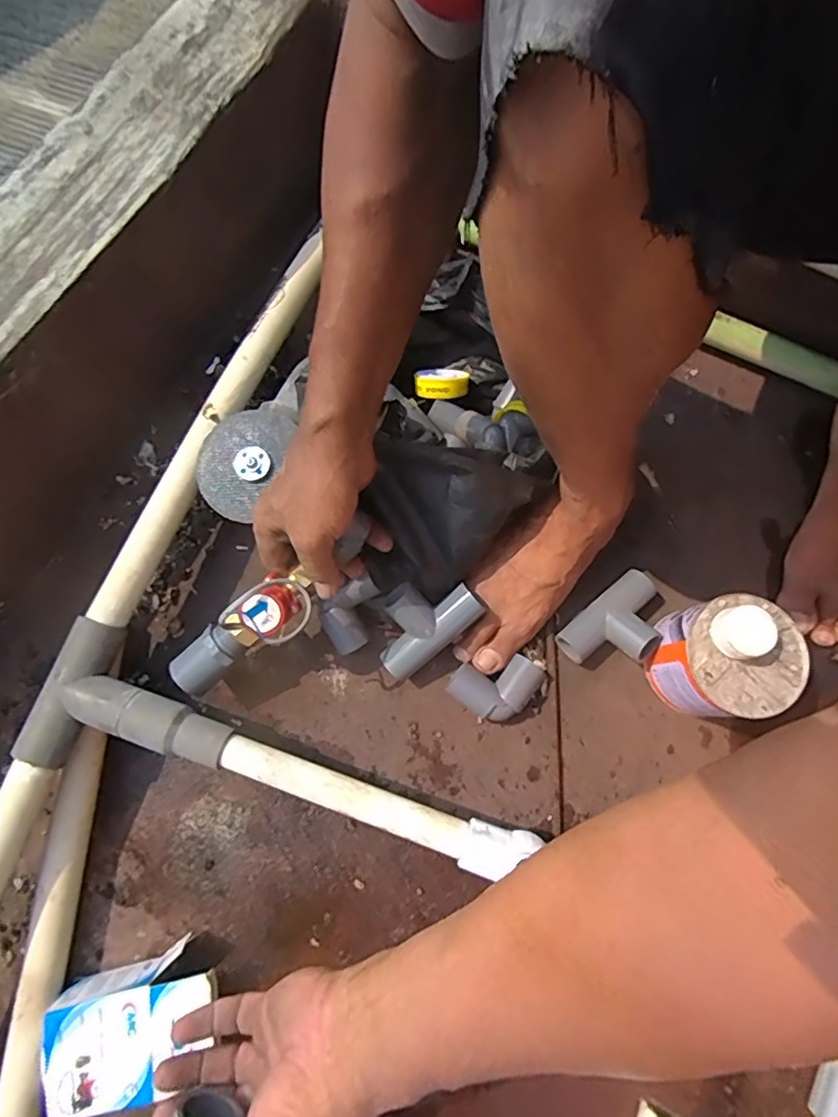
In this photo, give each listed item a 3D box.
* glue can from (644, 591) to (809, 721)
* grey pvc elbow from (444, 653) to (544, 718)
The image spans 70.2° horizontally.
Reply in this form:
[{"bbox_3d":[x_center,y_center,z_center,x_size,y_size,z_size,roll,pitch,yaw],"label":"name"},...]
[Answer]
[{"bbox_3d":[0.266,0.087,0.523,0.100,0.112,0.096,0,76,-2],"label":"glue can"},{"bbox_3d":[0.070,0.114,0.549,0.064,0.029,0.072,42,79,8],"label":"grey pvc elbow"}]

